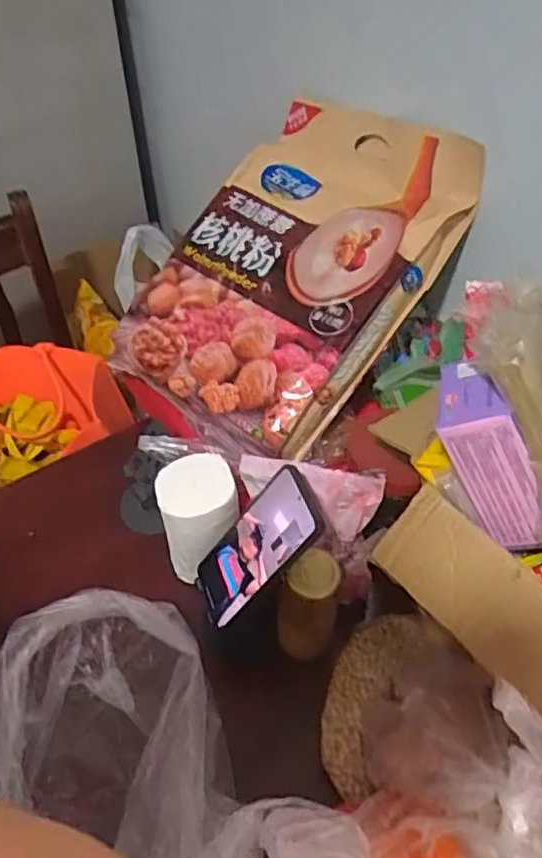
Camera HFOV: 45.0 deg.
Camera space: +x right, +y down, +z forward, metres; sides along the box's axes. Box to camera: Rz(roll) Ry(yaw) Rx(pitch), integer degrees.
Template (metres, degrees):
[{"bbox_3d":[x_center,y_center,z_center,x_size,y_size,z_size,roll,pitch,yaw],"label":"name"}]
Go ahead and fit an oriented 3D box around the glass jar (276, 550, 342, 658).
[{"bbox_3d":[0.034,0.168,0.619,0.057,0.129,0.049,0,49,1],"label":"glass jar"}]

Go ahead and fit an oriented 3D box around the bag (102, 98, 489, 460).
[{"bbox_3d":[0.012,-0.185,0.759,0.307,0.079,0.414,35,85,36],"label":"bag"}]

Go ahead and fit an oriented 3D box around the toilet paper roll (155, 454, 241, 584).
[{"bbox_3d":[-0.071,0.093,0.686,0.077,0.110,0.079,-1,49,1],"label":"toilet paper roll"}]

